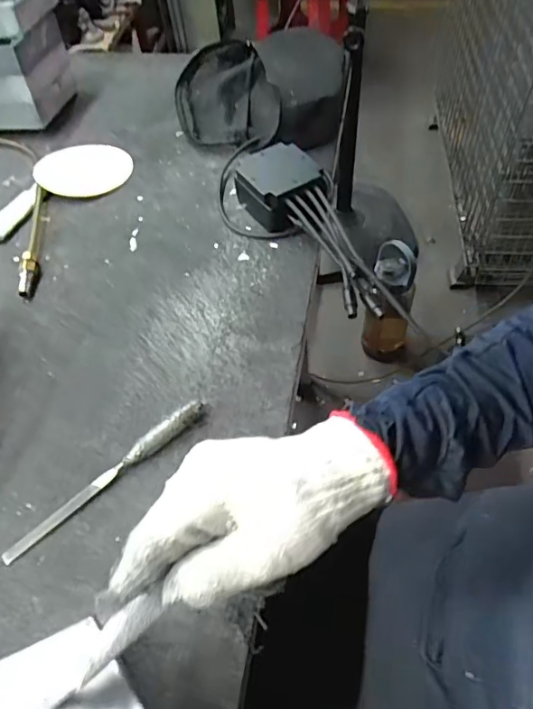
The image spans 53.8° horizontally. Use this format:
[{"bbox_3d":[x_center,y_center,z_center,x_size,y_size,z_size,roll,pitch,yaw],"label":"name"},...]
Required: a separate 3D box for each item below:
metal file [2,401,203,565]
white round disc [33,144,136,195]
[{"bbox_3d":[-0.117,0.091,0.392,0.173,0.019,0.015,-38,58,-22],"label":"metal file"},{"bbox_3d":[-0.221,-0.232,0.645,0.111,0.017,0.111,-3,52,3],"label":"white round disc"}]

